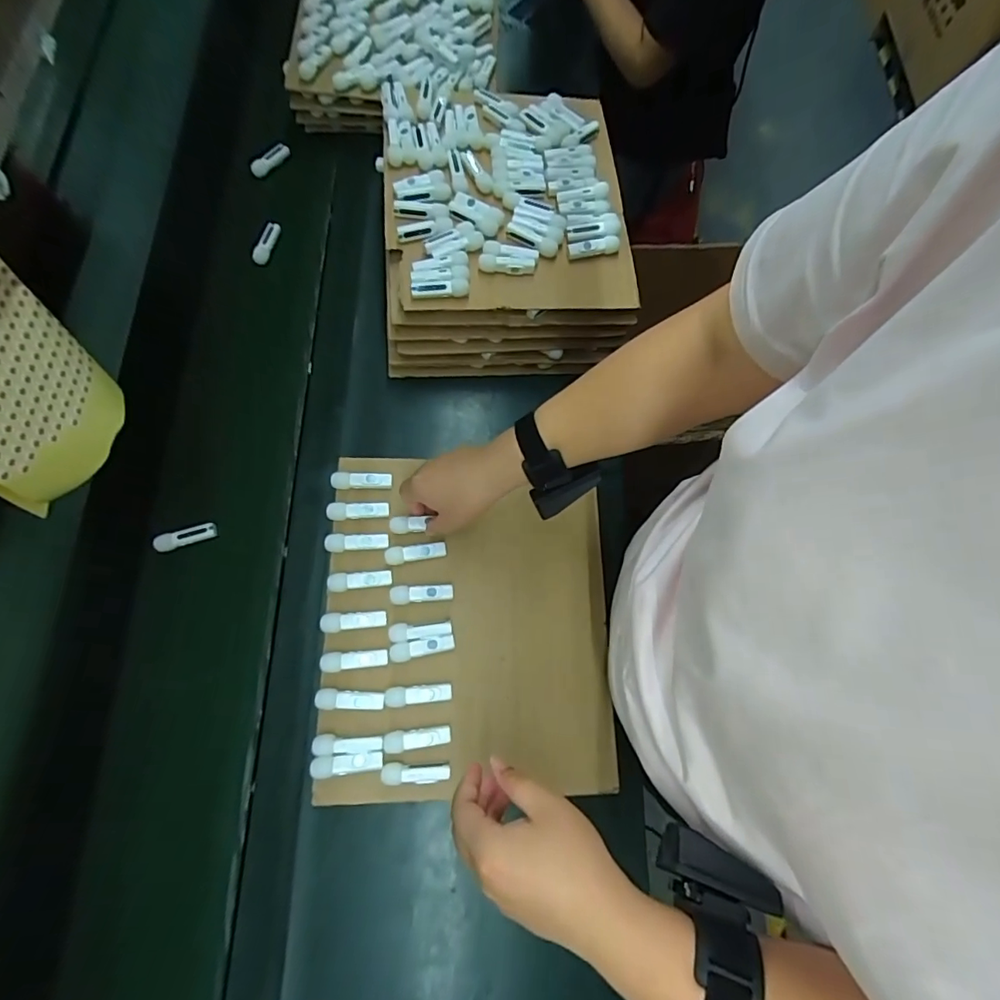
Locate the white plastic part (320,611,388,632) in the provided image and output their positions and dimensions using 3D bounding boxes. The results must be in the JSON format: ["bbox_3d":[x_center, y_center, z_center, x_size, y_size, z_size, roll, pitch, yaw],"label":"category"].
[{"bbox_3d":[-0.150,0.123,0.522,0.065,0.009,0.018,-6,73,-4],"label":"white plastic part"}]

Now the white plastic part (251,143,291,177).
[{"bbox_3d":[-0.342,-0.507,0.758,0.064,0.013,0.022,-42,120,-5],"label":"white plastic part"}]

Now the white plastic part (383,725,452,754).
[{"bbox_3d":[-0.081,0.233,0.497,0.063,0.010,0.019,-4,73,-4],"label":"white plastic part"}]

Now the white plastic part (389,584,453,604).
[{"bbox_3d":[-0.082,0.099,0.535,0.065,0.008,0.019,-2,73,-3],"label":"white plastic part"}]

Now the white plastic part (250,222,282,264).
[{"bbox_3d":[-0.327,-0.360,0.711,0.023,0.016,0.060,24,87,5],"label":"white plastic part"}]

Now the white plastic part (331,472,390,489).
[{"bbox_3d":[-0.154,-0.022,0.565,0.065,0.012,0.018,-1,73,-3],"label":"white plastic part"}]

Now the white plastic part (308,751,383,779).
[{"bbox_3d":[-0.145,0.248,0.481,0.064,0.010,0.019,-6,73,-4],"label":"white plastic part"}]

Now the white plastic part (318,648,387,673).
[{"bbox_3d":[-0.146,0.160,0.510,0.065,0.007,0.018,-4,73,-4],"label":"white plastic part"}]

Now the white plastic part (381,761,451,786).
[{"bbox_3d":[-0.080,0.261,0.486,0.063,0.010,0.018,3,73,-2],"label":"white plastic part"}]

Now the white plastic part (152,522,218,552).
[{"bbox_3d":[-0.363,0.042,0.586,0.065,0.010,0.020,-20,75,-8],"label":"white plastic part"}]

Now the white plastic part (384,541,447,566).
[{"bbox_3d":[-0.091,0.056,0.548,0.064,0.009,0.019,-9,74,-5],"label":"white plastic part"}]

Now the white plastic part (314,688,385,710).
[{"bbox_3d":[-0.147,0.196,0.499,0.065,0.009,0.018,4,73,-1],"label":"white plastic part"}]

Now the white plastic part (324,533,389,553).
[{"bbox_3d":[-0.153,0.044,0.544,0.064,0.012,0.018,-5,73,-4],"label":"white plastic part"}]

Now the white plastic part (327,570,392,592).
[{"bbox_3d":[-0.147,0.085,0.534,0.065,0.008,0.020,-3,73,-3],"label":"white plastic part"}]

